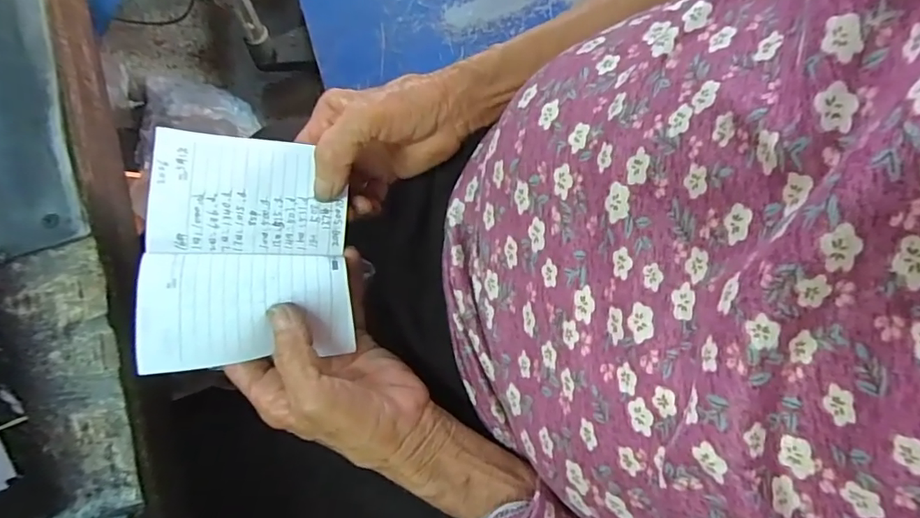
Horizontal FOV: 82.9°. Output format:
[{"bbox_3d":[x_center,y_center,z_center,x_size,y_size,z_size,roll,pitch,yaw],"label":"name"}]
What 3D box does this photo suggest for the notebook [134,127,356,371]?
[{"bbox_3d":[-0.117,-0.008,0.288,0.102,0.015,0.126,-1,74,-17],"label":"notebook"}]

